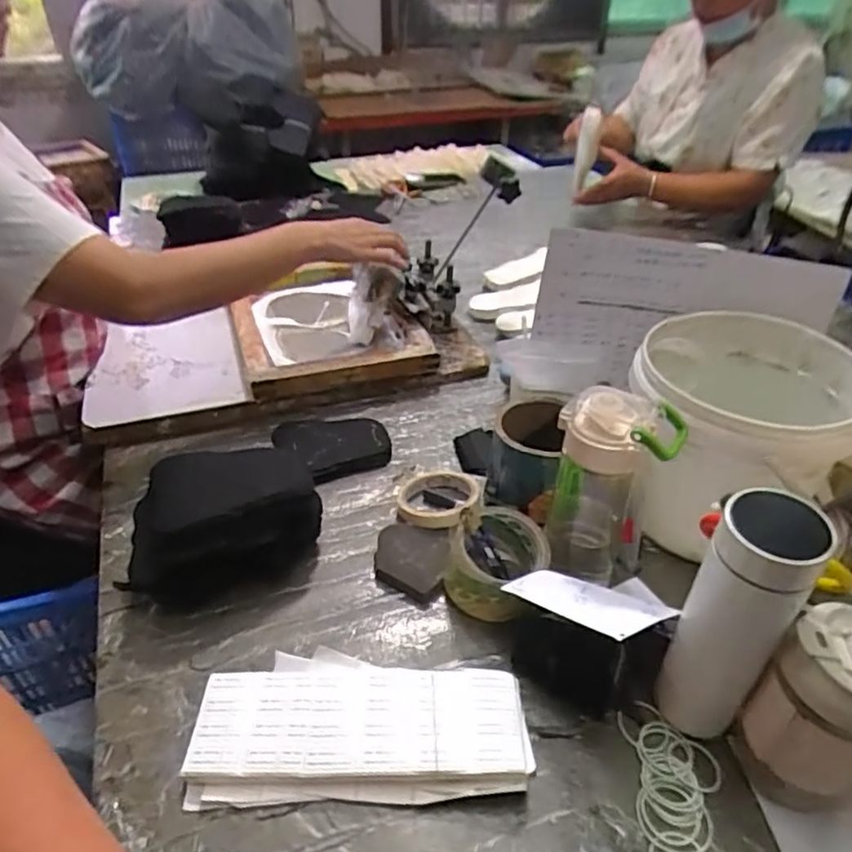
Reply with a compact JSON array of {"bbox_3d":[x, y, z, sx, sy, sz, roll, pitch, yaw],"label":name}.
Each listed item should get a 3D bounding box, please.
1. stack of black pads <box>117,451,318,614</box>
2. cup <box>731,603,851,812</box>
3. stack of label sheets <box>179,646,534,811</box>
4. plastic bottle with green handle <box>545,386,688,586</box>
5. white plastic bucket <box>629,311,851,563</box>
[{"bbox_3d":[-0.201,0.099,0.621,0.187,0.106,0.119,-5,37,-6],"label":"stack of black pads"},{"bbox_3d":[0.283,0.206,0.445,0.086,0.151,0.075,30,47,34],"label":"cup"},{"bbox_3d":[-0.053,0.237,0.508,0.256,0.024,0.119,-2,37,-1],"label":"stack of label sheets"},{"bbox_3d":[0.167,0.063,0.581,0.095,0.213,0.094,10,38,14],"label":"plastic bottle with green handle"},{"bbox_3d":[0.312,0.016,0.649,0.203,0.193,0.203,-1,37,0],"label":"white plastic bucket"}]

